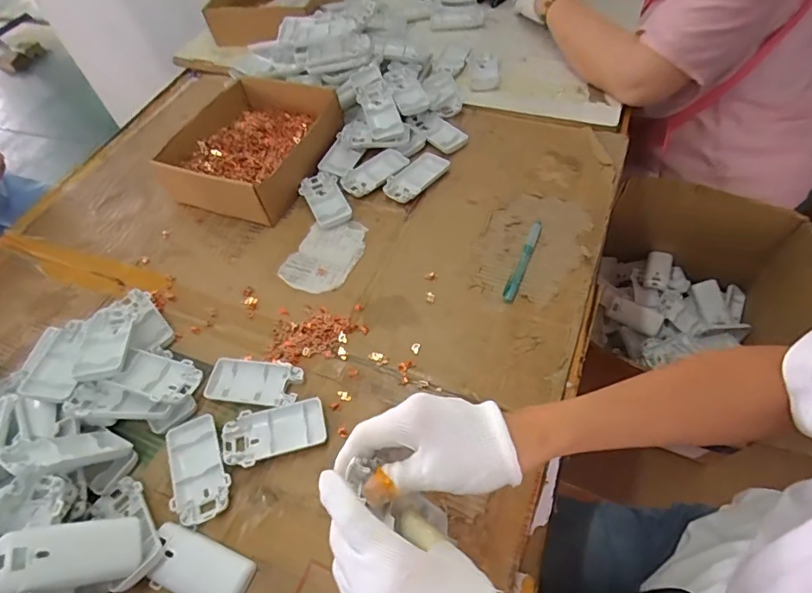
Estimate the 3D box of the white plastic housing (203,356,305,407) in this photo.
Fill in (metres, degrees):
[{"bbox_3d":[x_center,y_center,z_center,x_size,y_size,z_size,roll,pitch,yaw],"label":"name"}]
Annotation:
[{"bbox_3d":[-0.154,0.086,0.506,0.094,0.011,0.050,7,57,8],"label":"white plastic housing"}]

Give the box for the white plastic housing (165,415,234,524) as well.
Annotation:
[{"bbox_3d":[-0.194,0.159,0.457,0.050,0.007,0.095,-24,59,-12],"label":"white plastic housing"}]

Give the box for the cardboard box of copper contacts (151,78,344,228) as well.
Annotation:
[{"bbox_3d":[-0.217,-0.214,0.700,0.201,0.062,0.223,24,61,18],"label":"cardboard box of copper contacts"}]

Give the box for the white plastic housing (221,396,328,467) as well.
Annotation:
[{"bbox_3d":[-0.126,0.130,0.473,0.097,0.011,0.050,-16,57,-7],"label":"white plastic housing"}]

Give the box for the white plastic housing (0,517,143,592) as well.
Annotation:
[{"bbox_3d":[-0.253,0.196,0.375,0.008,0.095,0.043,-42,52,29],"label":"white plastic housing"}]

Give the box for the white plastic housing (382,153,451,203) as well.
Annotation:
[{"bbox_3d":[0.014,-0.162,0.662,0.049,0.006,0.097,36,65,24],"label":"white plastic housing"}]

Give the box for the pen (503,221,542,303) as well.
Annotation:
[{"bbox_3d":[0.138,-0.043,0.579,0.015,0.011,0.128,19,60,15],"label":"pen"}]

